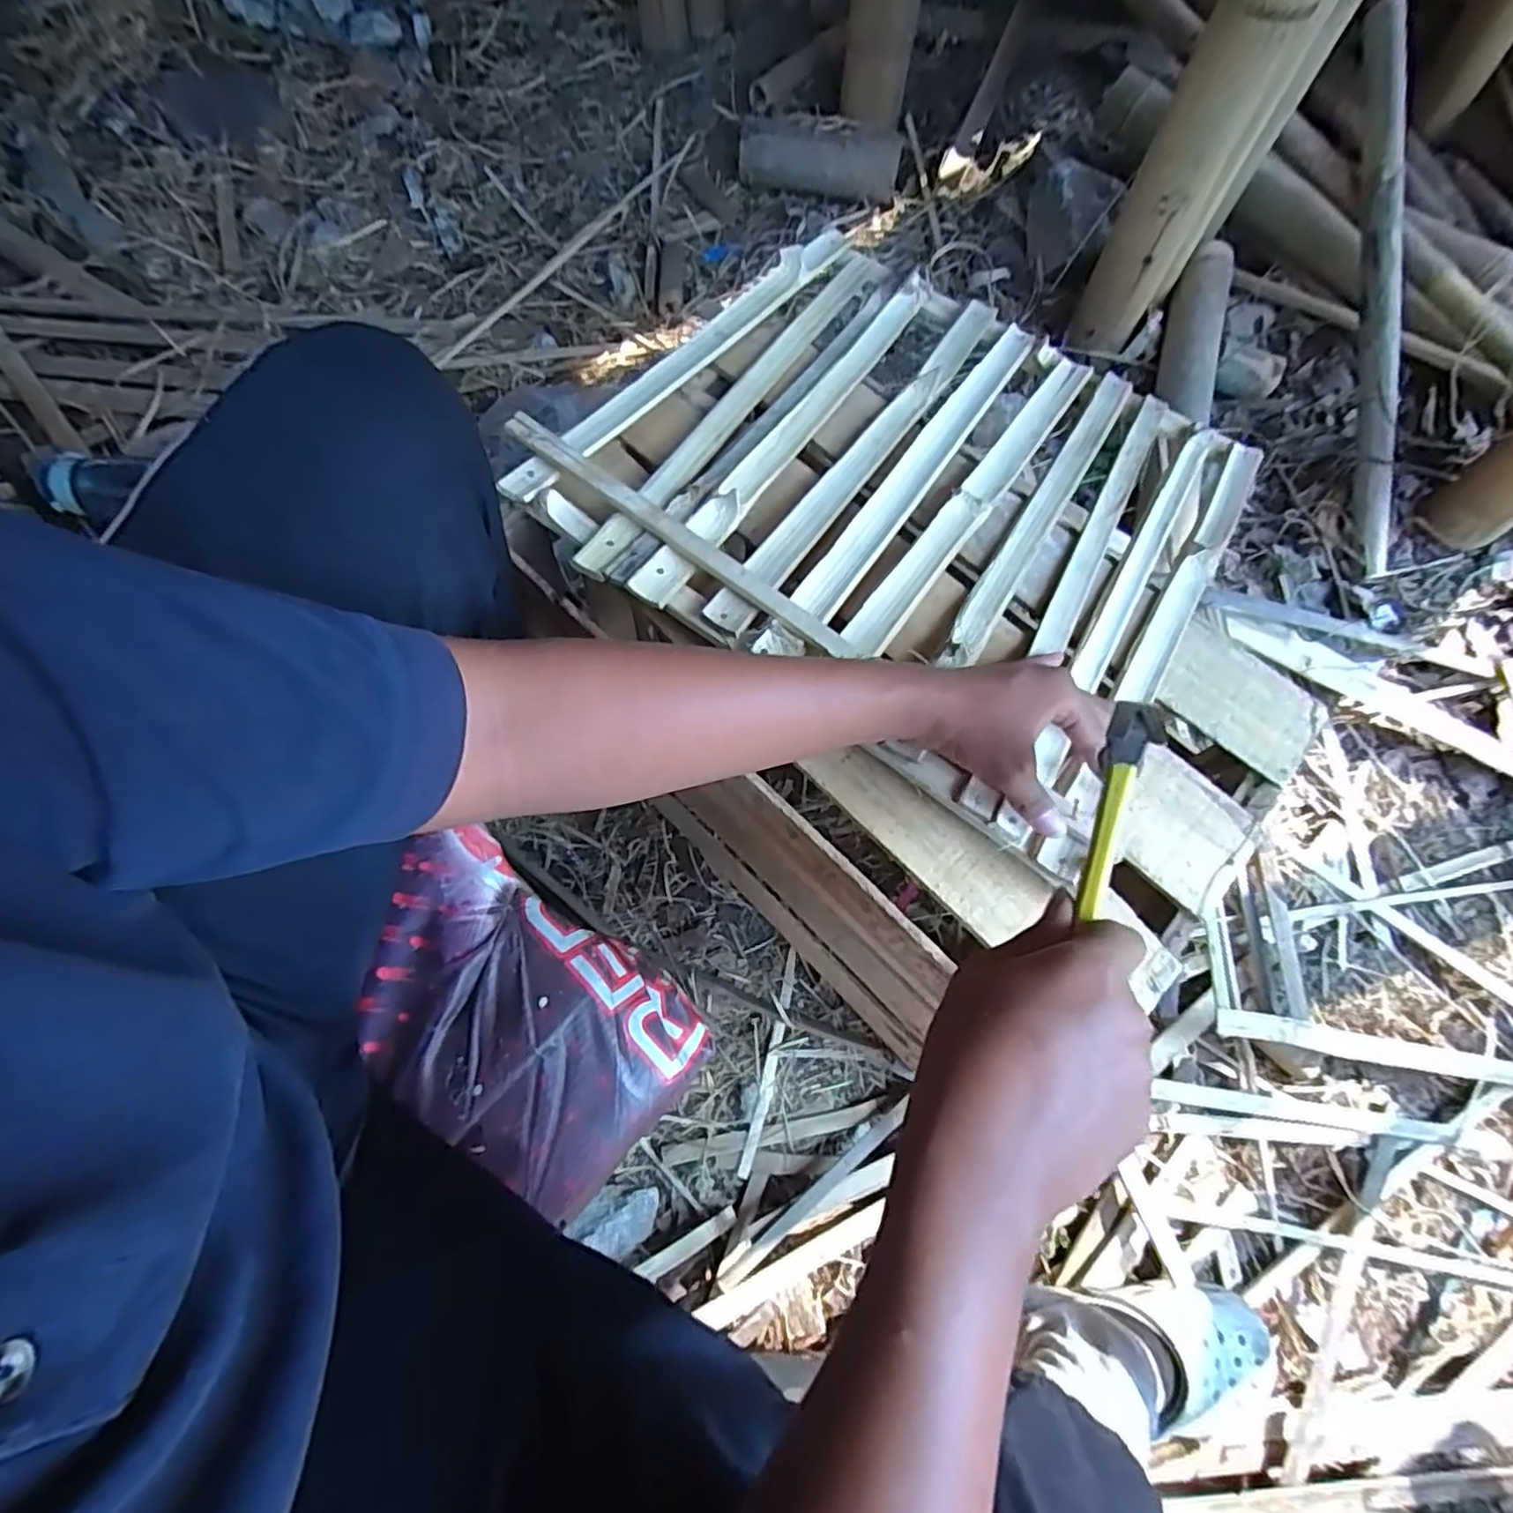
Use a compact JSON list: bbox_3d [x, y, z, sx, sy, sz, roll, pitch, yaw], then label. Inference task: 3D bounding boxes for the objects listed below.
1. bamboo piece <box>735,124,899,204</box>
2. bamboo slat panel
[{"bbox_3d":[0.102,-0.974,1.106,0.258,0.070,0.078,6,70,1],"label":"bamboo piece"},{"bbox_3d":[0.136,-0.233,0.569,0.478,0.025,0.491,34,65,8],"label":"bamboo slat panel"}]

